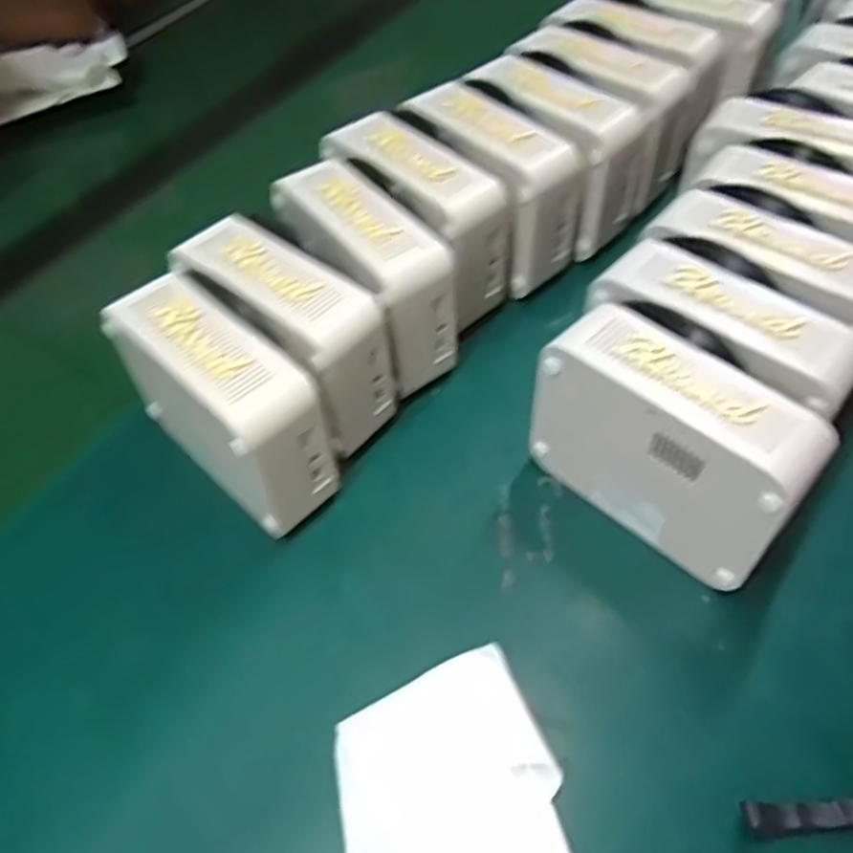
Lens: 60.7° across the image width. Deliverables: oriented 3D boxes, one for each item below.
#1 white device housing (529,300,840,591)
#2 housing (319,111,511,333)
[{"bbox_3d":[0.117,0.008,0.355,0.125,0.098,0.047,36,64,27],"label":"white device housing"},{"bbox_3d":[-0.006,-0.128,0.471,0.053,0.106,0.118,-38,59,-21],"label":"housing"}]

